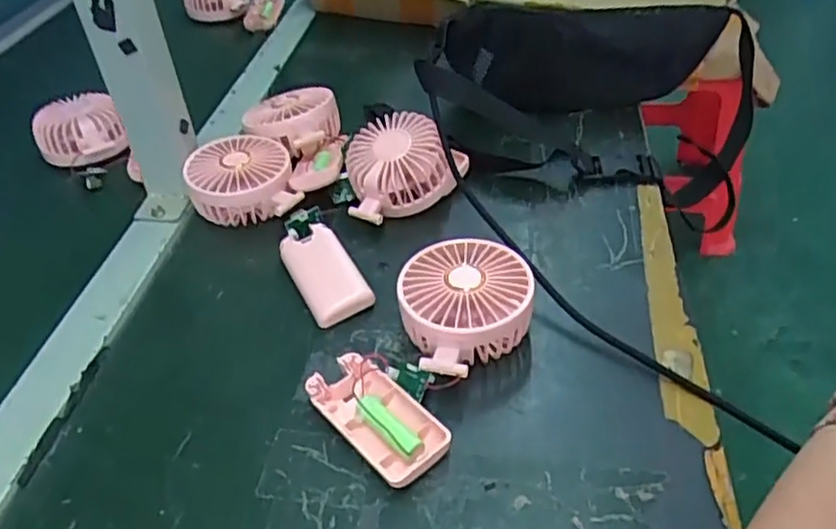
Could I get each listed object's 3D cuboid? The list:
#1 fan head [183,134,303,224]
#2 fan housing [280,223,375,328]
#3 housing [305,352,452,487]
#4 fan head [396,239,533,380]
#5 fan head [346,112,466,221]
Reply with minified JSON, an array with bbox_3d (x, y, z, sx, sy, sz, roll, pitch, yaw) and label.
[{"bbox_3d":[-0.148,-0.071,0.560,0.084,0.042,0.086,-12,41,-7],"label":"fan head"},{"bbox_3d":[-0.069,0.006,0.489,0.044,0.020,0.088,-21,44,-18],"label":"fan housing"},{"bbox_3d":[-0.024,0.088,0.393,0.047,0.017,0.091,-30,47,-26],"label":"housing"},{"bbox_3d":[0.030,0.031,0.431,0.082,0.045,0.098,5,42,12],"label":"fan head"},{"bbox_3d":[-0.008,-0.080,0.545,0.095,0.063,0.081,-5,41,0],"label":"fan head"}]

